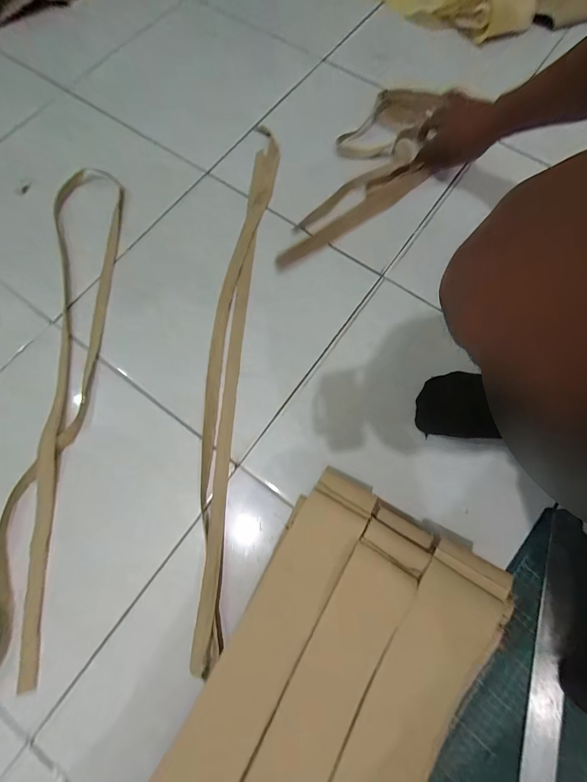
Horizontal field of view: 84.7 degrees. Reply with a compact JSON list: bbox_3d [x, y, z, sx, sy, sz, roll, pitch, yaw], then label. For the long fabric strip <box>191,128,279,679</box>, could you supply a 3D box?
[{"bbox_3d":[-0.095,-0.071,0.510,0.064,0.023,0.839,4,74,1],"label":"long fabric strip"}]

